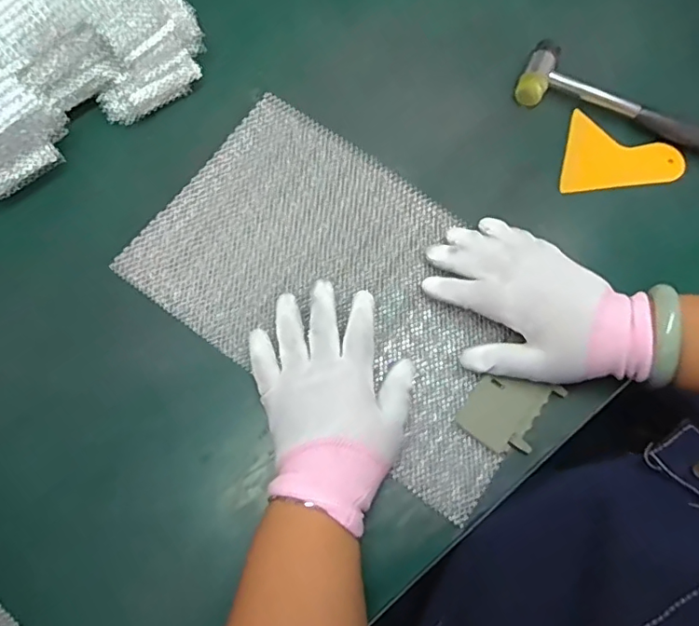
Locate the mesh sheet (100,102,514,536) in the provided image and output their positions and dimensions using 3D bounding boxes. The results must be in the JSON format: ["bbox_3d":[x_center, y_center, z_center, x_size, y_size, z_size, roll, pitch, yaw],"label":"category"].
[{"bbox_3d":[0.000,-0.024,0.433,0.324,0.010,0.203,33,75,9],"label":"mesh sheet"}]

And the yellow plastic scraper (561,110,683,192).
[{"bbox_3d":[0.238,-0.130,0.472,0.098,0.006,0.079,16,73,4],"label":"yellow plastic scraper"}]

